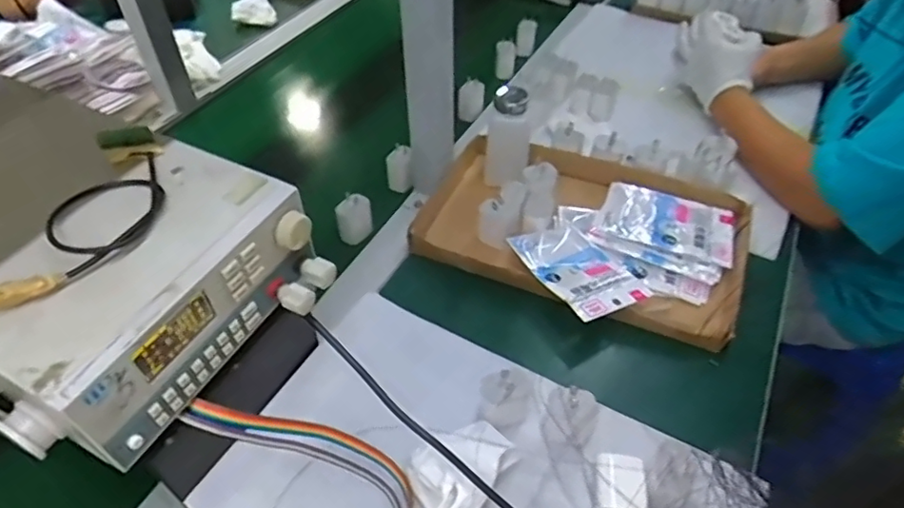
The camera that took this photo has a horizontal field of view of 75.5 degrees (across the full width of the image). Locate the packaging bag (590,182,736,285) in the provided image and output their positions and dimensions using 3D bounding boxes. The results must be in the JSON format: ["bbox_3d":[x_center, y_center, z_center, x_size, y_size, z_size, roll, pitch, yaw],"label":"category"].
[{"bbox_3d":[0.253,-0.032,0.693,0.151,0.022,0.113,20,50,17],"label":"packaging bag"}]

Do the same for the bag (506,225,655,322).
[{"bbox_3d":[0.141,0.017,0.644,0.100,0.028,0.134,-26,52,-22],"label":"bag"}]

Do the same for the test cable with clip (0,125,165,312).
[{"bbox_3d":[-0.257,-0.033,0.424,0.075,0.014,0.192,4,47,4],"label":"test cable with clip"}]

